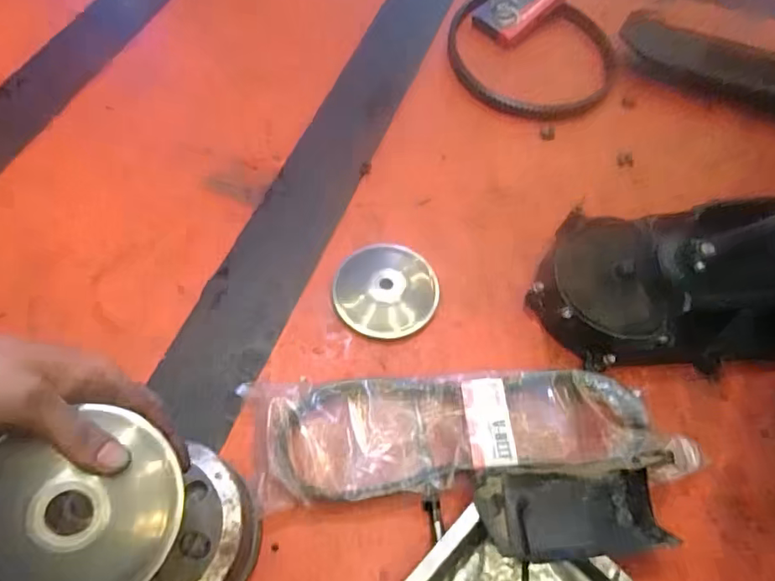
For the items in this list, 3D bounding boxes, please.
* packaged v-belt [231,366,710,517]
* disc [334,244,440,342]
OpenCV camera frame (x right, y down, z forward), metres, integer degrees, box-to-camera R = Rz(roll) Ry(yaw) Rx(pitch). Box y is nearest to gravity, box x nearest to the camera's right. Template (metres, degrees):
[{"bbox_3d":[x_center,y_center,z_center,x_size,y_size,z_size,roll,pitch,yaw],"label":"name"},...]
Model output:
[{"bbox_3d":[0.075,0.130,0.485,0.396,0.044,0.114,-3,61,-3],"label":"packaged v-belt"},{"bbox_3d":[-0.001,-0.001,0.569,0.109,0.022,0.104,1,60,-2],"label":"disc"}]

